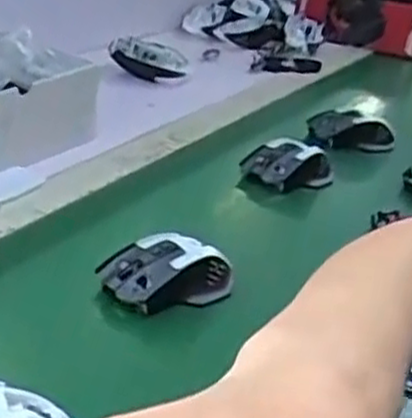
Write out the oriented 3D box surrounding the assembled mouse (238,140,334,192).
[{"bbox_3d":[0.095,-0.048,0.840,0.103,0.037,0.065,-7,29,-27],"label":"assembled mouse"}]

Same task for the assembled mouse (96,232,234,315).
[{"bbox_3d":[-0.029,0.050,0.616,0.104,0.042,0.059,-8,30,-28],"label":"assembled mouse"}]

